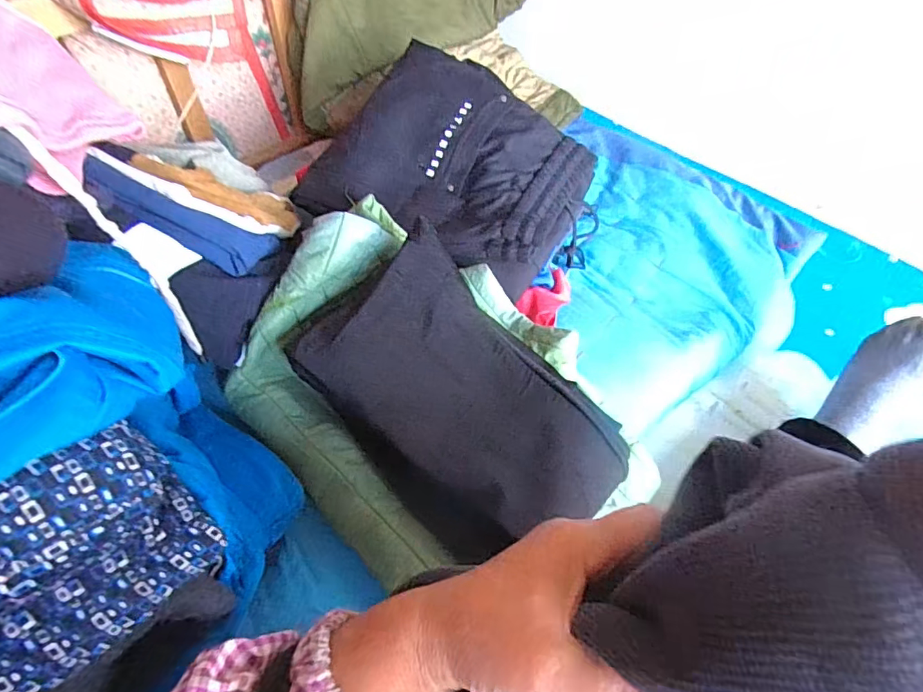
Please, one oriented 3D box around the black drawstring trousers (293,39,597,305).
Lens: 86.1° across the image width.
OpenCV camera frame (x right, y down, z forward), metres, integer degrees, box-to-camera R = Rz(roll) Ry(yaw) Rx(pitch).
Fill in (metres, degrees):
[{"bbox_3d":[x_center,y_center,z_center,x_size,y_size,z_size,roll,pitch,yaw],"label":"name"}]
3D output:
[{"bbox_3d":[-0.009,-0.224,0.624,0.312,0.100,0.277,28,57,17],"label":"black drawstring trousers"}]

